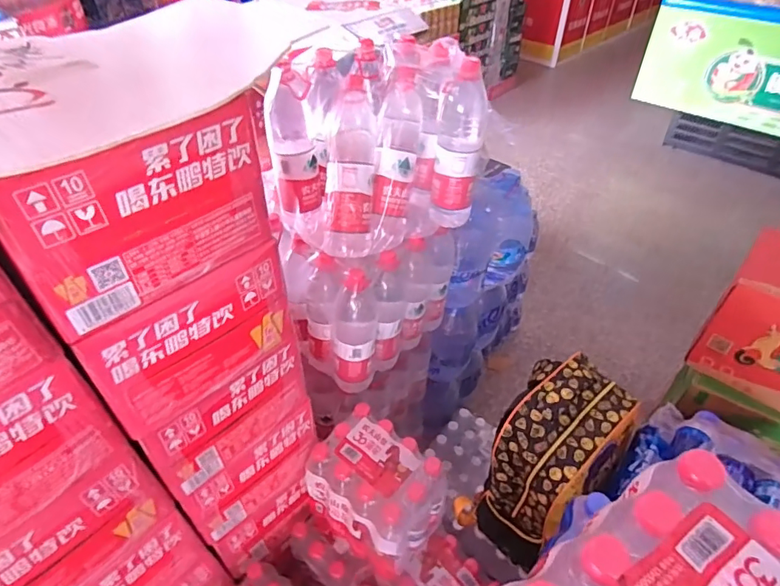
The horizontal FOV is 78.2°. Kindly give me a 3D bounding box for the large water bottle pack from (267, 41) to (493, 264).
[{"bbox_3d":[-0.033,-0.272,0.910,0.332,0.300,0.235,-23,48,-22],"label":"large water bottle pack"}]

